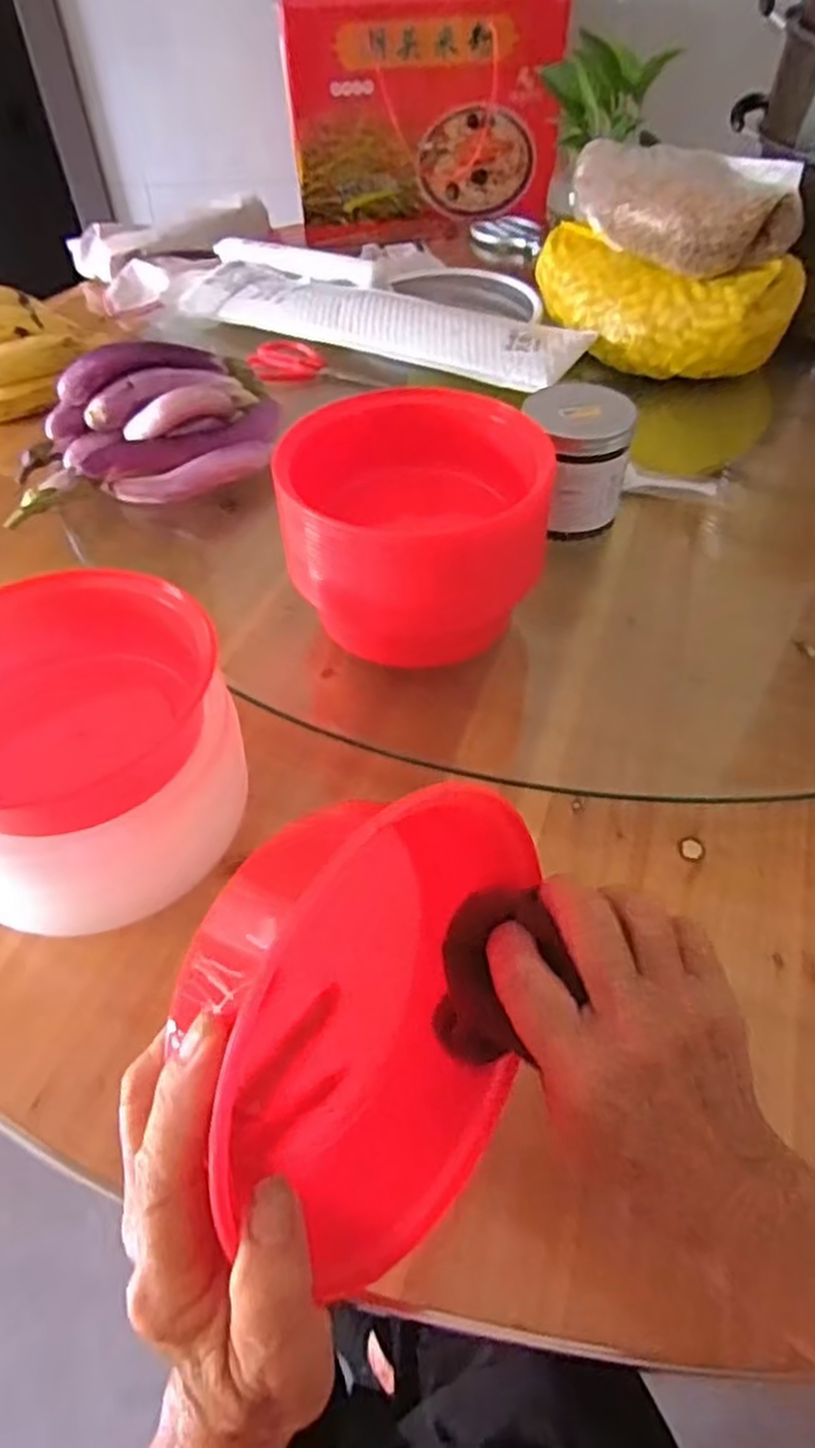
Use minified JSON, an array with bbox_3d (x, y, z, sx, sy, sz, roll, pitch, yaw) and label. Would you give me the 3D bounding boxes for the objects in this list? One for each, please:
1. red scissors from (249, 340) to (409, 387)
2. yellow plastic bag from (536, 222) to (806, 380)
[{"bbox_3d":[-0.084,-0.384,0.820,0.171,0.019,0.056,8,50,10],"label":"red scissors"},{"bbox_3d":[0.242,-0.419,0.766,0.264,0.089,0.118,23,53,21],"label":"yellow plastic bag"}]

